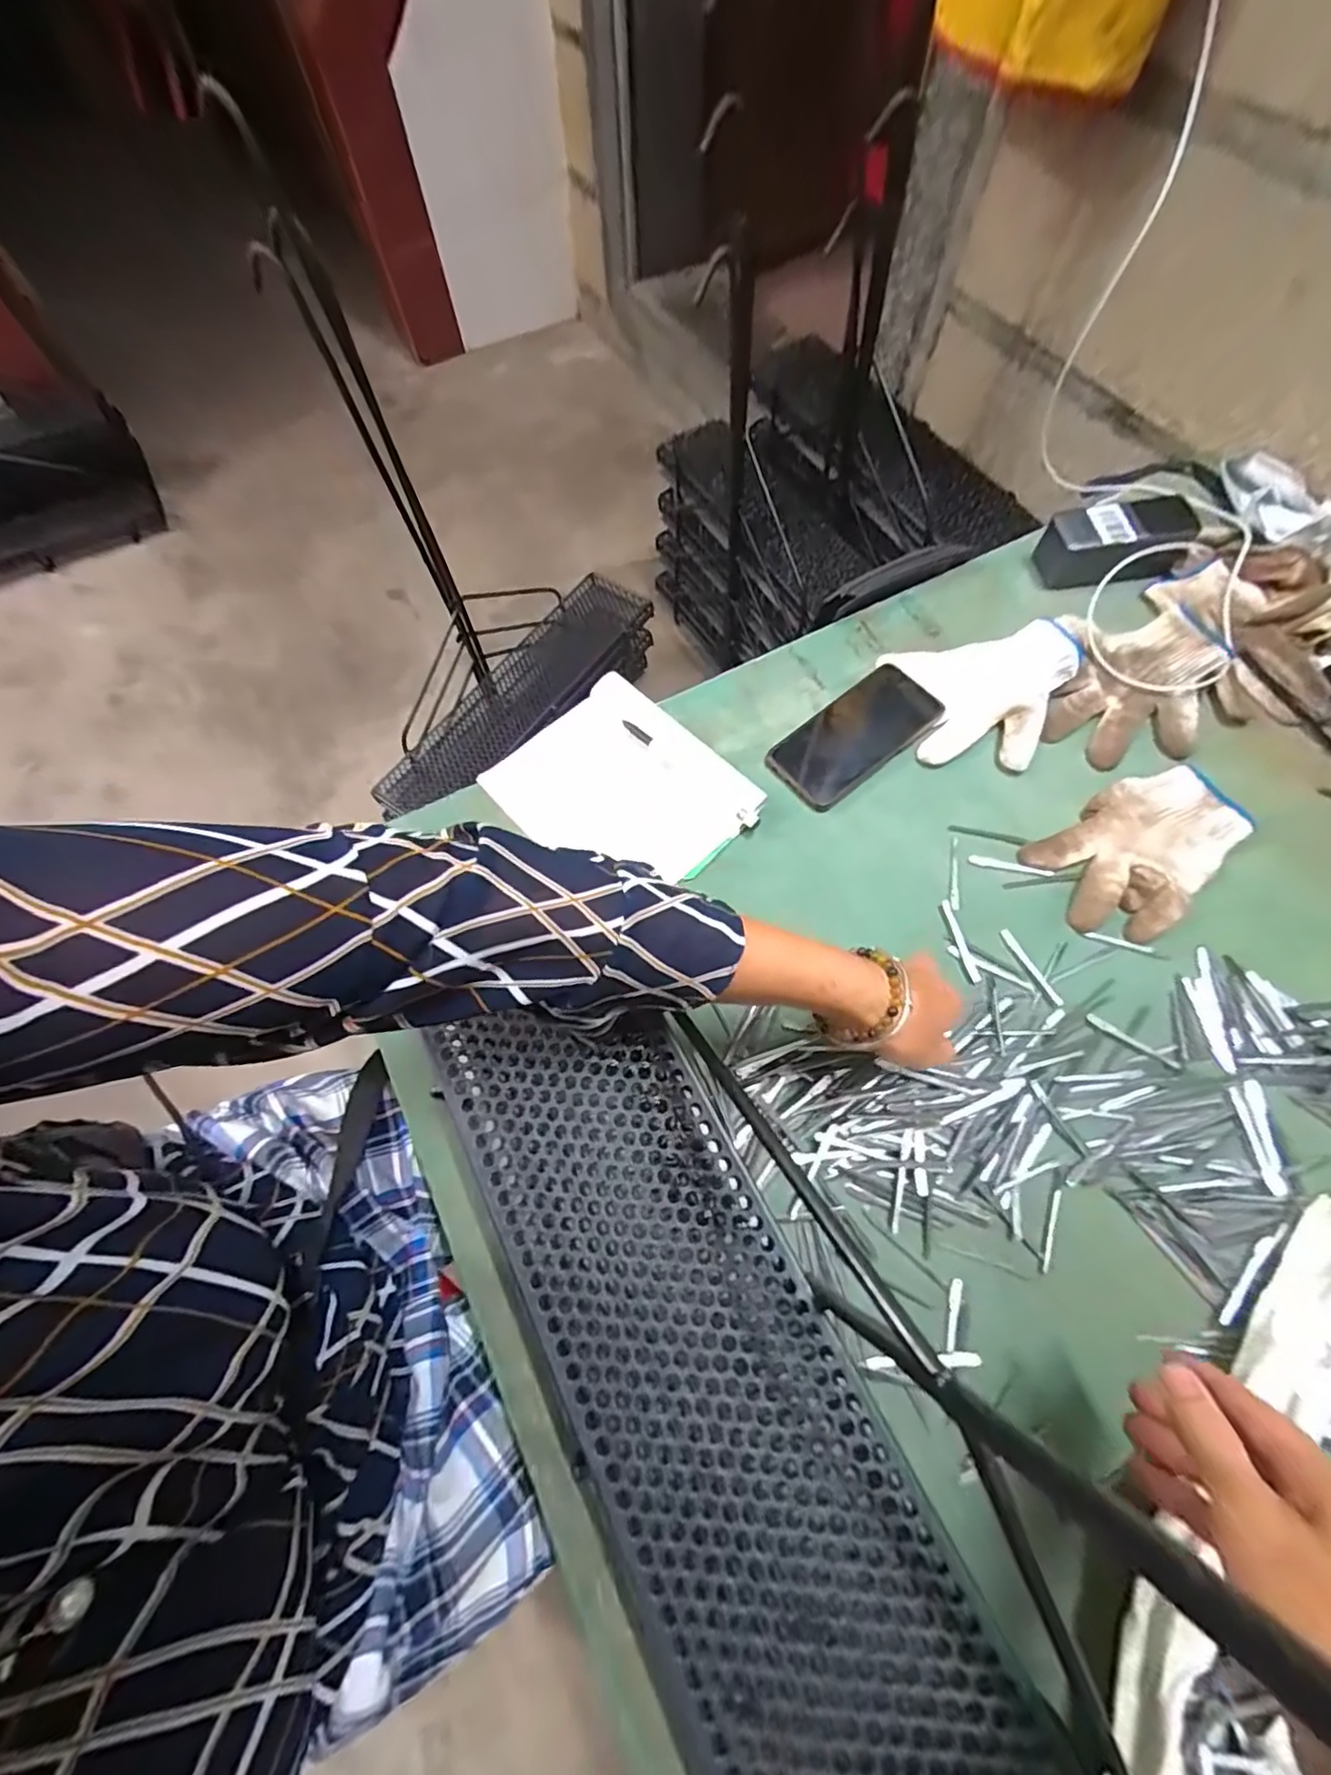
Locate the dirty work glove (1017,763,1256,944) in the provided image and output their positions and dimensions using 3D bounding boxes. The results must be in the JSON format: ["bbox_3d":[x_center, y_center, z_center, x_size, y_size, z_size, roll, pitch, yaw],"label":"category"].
[{"bbox_3d":[0.393,-0.031,0.502,0.178,0.019,0.108,-32,69,-11],"label":"dirty work glove"}]

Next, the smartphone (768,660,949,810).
[{"bbox_3d":[0.172,-0.138,0.555,0.159,0.012,0.076,-37,70,-13],"label":"smartphone"}]

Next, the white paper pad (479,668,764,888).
[{"bbox_3d":[-0.037,-0.082,0.544,0.197,0.020,0.159,44,90,13],"label":"white paper pad"}]

